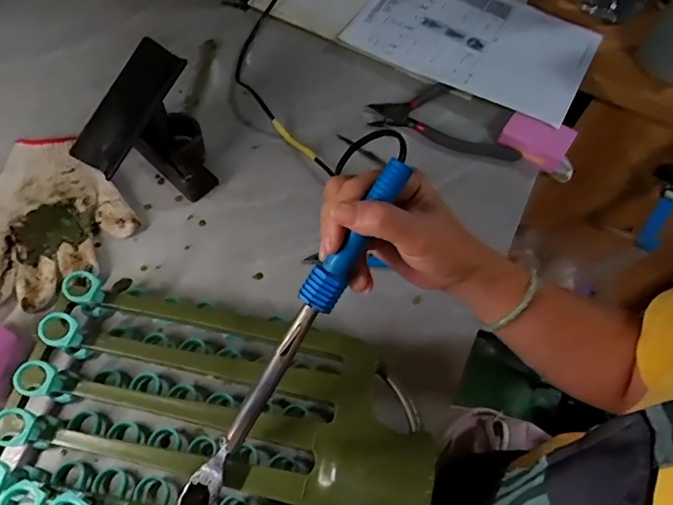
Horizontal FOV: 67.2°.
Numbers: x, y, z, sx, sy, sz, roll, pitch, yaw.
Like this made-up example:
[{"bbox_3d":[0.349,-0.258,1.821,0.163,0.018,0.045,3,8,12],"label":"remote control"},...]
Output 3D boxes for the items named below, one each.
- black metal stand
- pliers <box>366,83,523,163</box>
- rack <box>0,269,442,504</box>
[{"bbox_3d":[-0.183,-0.112,0.510,0.097,0.115,0.124,36,65,16],"label":"black metal stand"},{"bbox_3d":[0.135,-0.165,0.614,0.183,0.015,0.090,21,62,8],"label":"pliers"},{"bbox_3d":[-0.097,0.147,0.390,0.319,0.076,0.227,13,61,3],"label":"rack"}]

